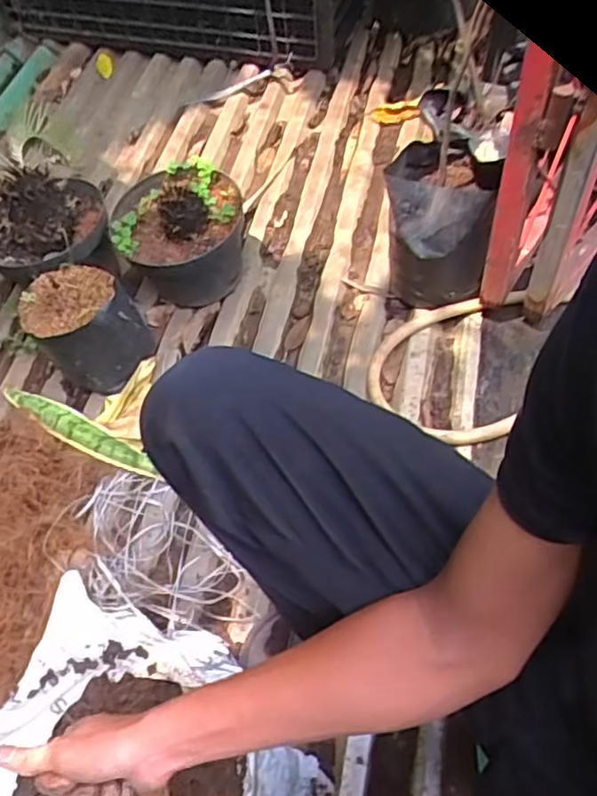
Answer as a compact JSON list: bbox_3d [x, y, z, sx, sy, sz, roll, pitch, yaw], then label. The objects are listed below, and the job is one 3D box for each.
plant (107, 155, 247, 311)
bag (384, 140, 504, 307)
[{"bbox_3d":[-0.195,-0.264,1.100,0.212,0.201,0.209,-1,56,2],"label":"plant"},{"bbox_3d":[0.213,-0.277,0.990,0.140,0.217,0.161,2,56,4],"label":"bag"}]

